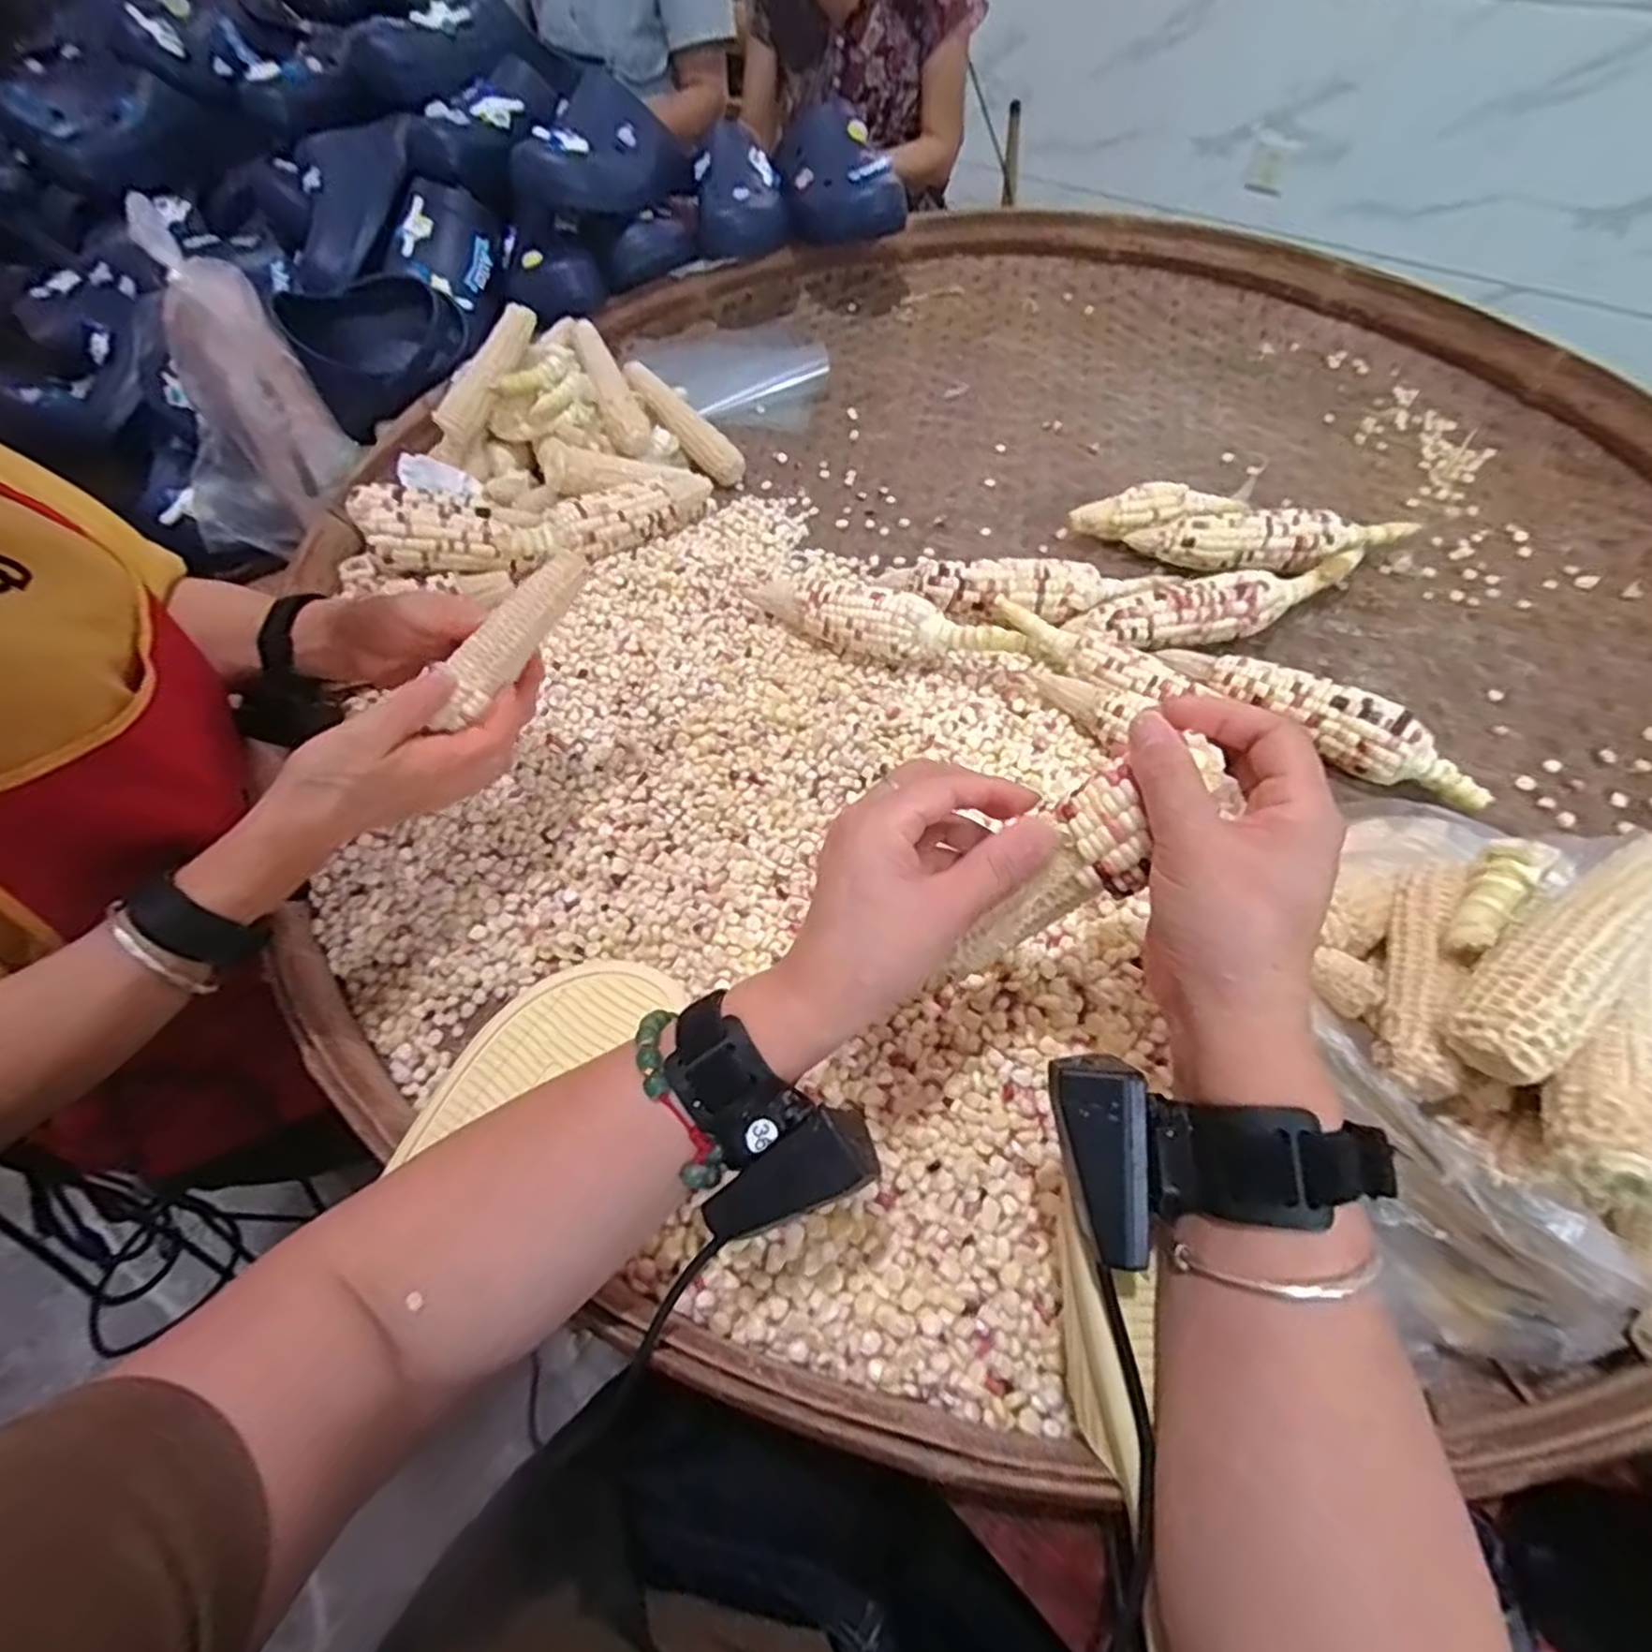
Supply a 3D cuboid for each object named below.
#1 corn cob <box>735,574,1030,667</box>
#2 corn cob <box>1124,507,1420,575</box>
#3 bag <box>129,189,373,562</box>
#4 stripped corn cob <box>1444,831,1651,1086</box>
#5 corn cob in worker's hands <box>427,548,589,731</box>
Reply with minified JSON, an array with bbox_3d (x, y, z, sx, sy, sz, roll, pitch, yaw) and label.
[{"bbox_3d":[0.036,-0.158,0.584,0.233,0.052,0.044,19,59,14],"label":"corn cob"},{"bbox_3d":[0.379,-0.243,0.634,0.219,0.039,0.044,6,57,6],"label":"corn cob"},{"bbox_3d":[-0.514,-0.372,0.678,0.132,0.285,0.060,11,53,-22],"label":"bag"},{"bbox_3d":[0.311,0.050,0.305,0.141,0.030,0.040,-32,61,-18],"label":"stripped corn cob"},{"bbox_3d":[-0.183,-0.109,0.429,0.025,0.024,0.118,37,89,23],"label":"corn cob in worker's hands"}]

